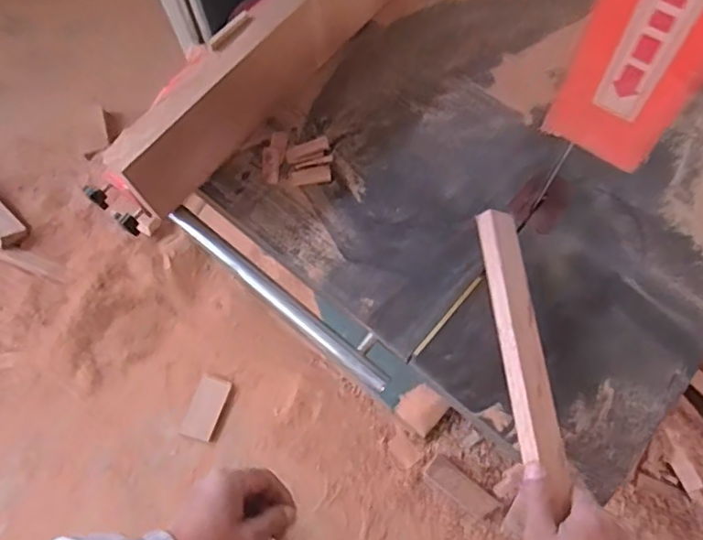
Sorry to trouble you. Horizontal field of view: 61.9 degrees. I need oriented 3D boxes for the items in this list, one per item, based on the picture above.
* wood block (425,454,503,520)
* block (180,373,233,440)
[{"bbox_3d":[0.245,0.485,1.299,0.168,0.020,0.057,36,76,12],"label":"wood block"},{"bbox_3d":[-0.350,0.332,1.408,0.075,0.020,0.150,20,73,8],"label":"block"}]

